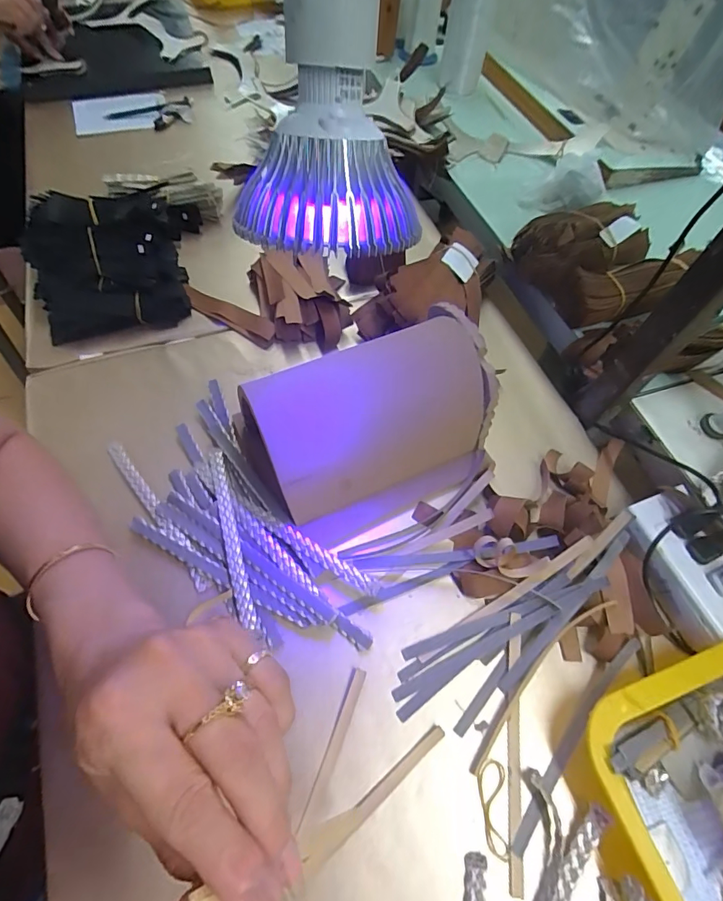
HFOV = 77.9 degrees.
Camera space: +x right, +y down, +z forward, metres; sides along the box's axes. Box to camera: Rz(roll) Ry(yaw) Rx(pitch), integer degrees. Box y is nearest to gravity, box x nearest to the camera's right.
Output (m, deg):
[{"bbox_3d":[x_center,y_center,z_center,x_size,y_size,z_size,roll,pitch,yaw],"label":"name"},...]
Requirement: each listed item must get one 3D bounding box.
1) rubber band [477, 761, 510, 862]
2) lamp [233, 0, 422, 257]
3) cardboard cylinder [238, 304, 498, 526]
[{"bbox_3d":[0.092,0.248,0.309,0.018,0.004,0.055,4,61,-1],"label":"rubber band"},{"bbox_3d":[-0.016,-0.141,0.186,0.083,0.100,0.087,-9,62,-8],"label":"lamp"},{"bbox_3d":[0.011,-0.026,0.391,0.197,0.109,0.107,-24,65,-16],"label":"cardboard cylinder"}]

